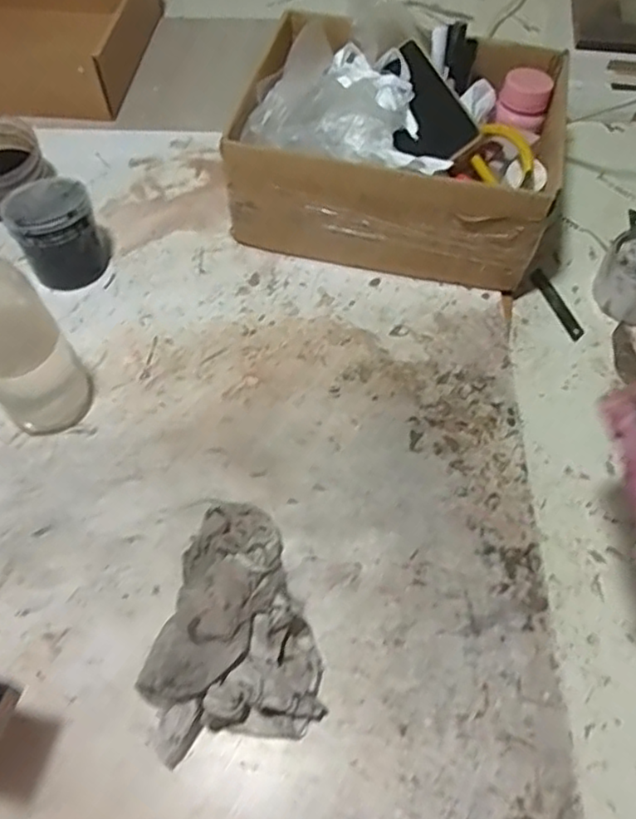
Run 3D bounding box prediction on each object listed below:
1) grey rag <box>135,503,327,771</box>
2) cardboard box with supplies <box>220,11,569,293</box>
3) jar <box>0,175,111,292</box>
[{"bbox_3d":[-0.067,0.144,0.458,0.117,0.057,0.170,-11,58,-5],"label":"grey rag"},{"bbox_3d":[0.087,-0.280,0.674,0.304,0.143,0.246,12,58,9],"label":"cardboard box with supplies"},{"bbox_3d":[-0.262,-0.178,0.650,0.079,0.092,0.077,-1,57,1],"label":"jar"}]

